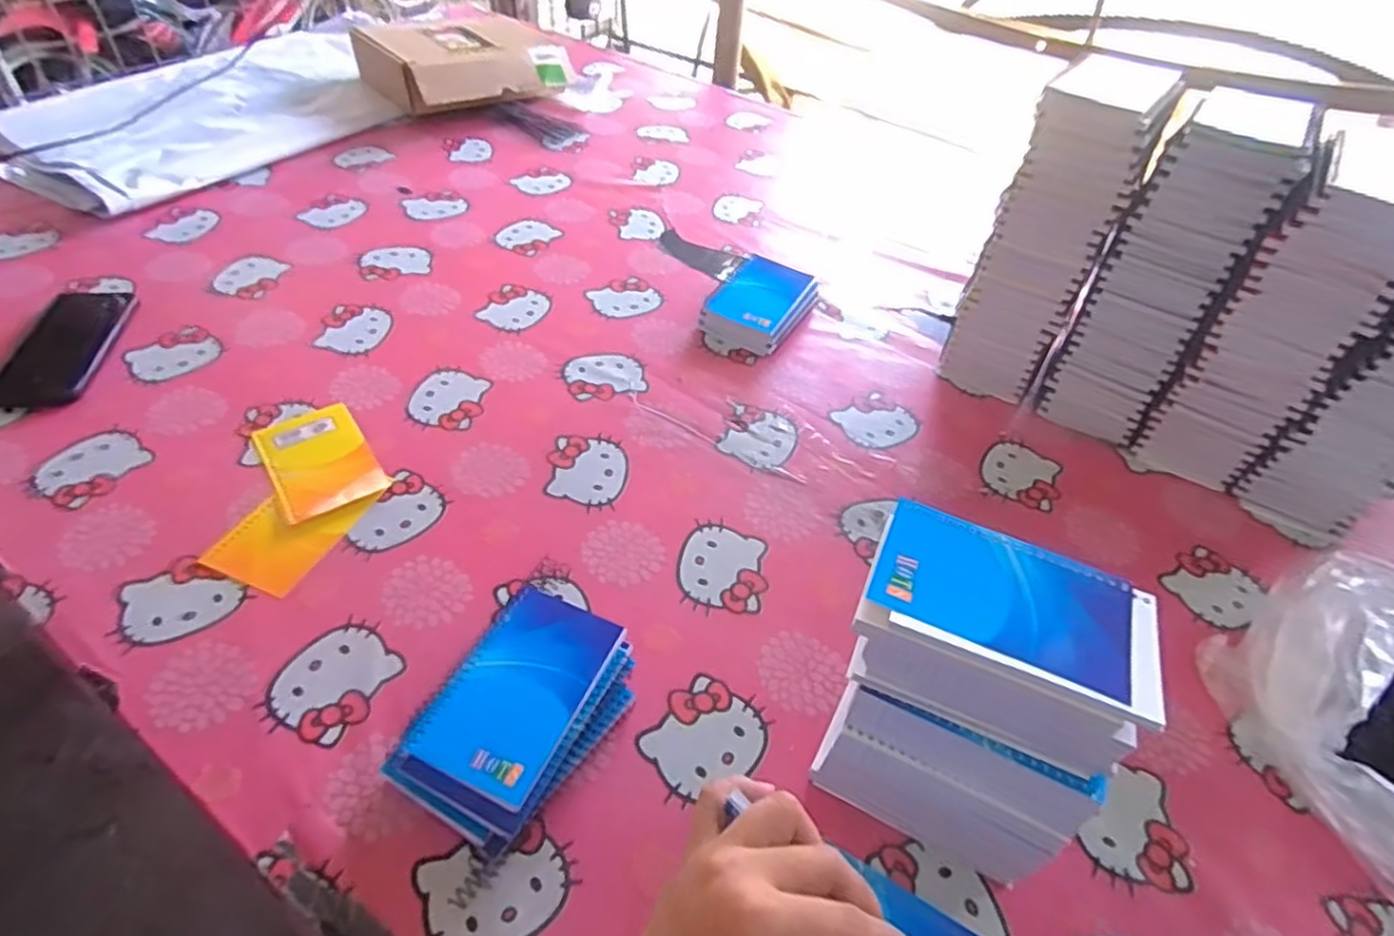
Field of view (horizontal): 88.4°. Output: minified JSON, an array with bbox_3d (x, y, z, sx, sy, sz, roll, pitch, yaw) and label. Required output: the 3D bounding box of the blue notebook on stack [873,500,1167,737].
[{"bbox_3d":[0.168,0.070,0.377,0.142,0.005,0.085,20,49,14],"label":"blue notebook on stack"}]

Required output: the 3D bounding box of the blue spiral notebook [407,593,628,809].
[{"bbox_3d":[-0.112,0.140,0.462,0.083,0.010,0.132,20,49,14],"label":"blue spiral notebook"}]

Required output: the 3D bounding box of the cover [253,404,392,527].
[{"bbox_3d":[-0.329,-0.008,0.622,0.083,0.007,0.128,-27,55,-28],"label":"cover"}]

